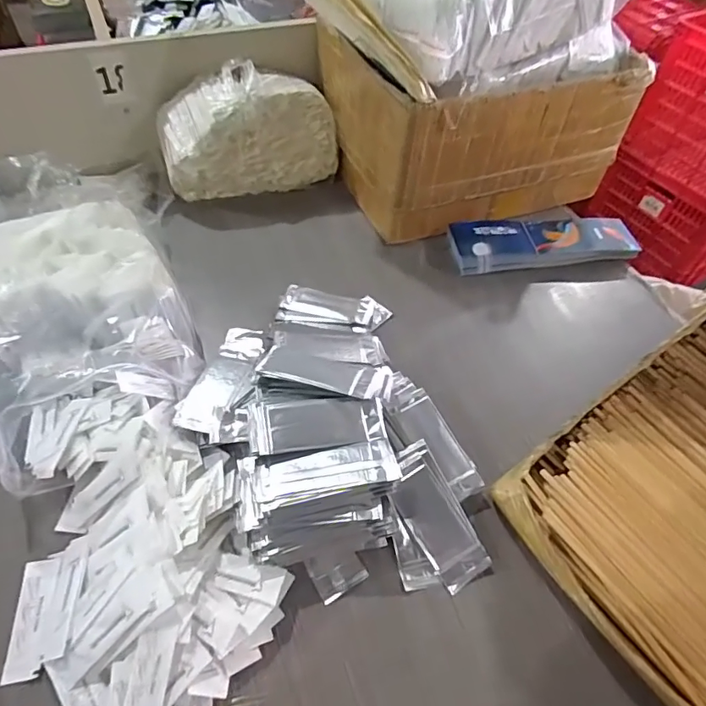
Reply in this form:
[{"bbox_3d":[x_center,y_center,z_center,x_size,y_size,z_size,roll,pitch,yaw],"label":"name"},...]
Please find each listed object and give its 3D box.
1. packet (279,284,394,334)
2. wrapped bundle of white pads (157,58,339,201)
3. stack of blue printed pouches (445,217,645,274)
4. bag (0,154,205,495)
[{"bbox_3d":[-0.025,-0.058,0.663,0.141,0.010,0.065,11,53,4],"label":"packet"},{"bbox_3d":[-0.164,-0.344,0.780,0.261,0.152,0.100,-13,55,-14],"label":"wrapped bundle of white pads"},{"bbox_3d":[0.285,-0.166,0.748,0.278,0.030,0.079,-5,53,-8],"label":"stack of blue printed pouches"},{"bbox_3d":[-0.333,-0.086,0.602,0.257,0.113,0.484,-19,56,-18],"label":"bag"}]

